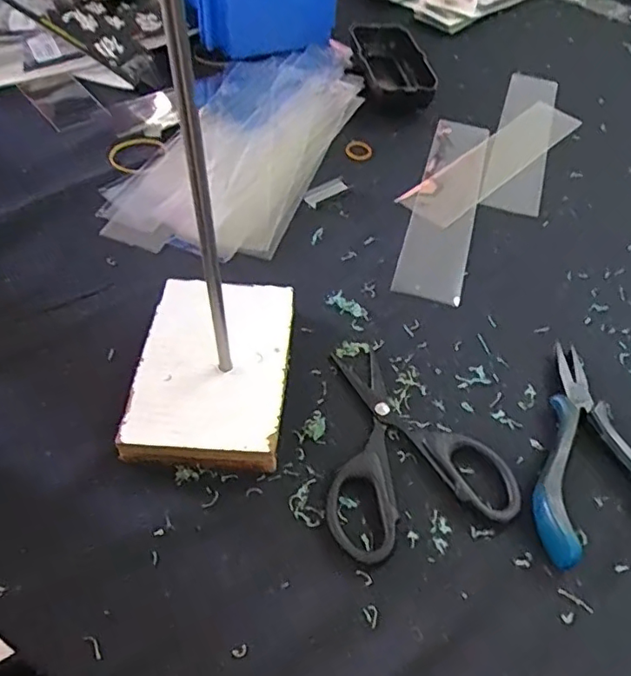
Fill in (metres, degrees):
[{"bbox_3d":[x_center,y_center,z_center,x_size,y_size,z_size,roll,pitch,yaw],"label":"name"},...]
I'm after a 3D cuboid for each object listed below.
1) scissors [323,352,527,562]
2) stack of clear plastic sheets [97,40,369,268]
[{"bbox_3d":[0.039,0.047,0.280,0.088,0.008,0.102,-13,53,-15],"label":"scissors"},{"bbox_3d":[-0.046,-0.150,0.430,0.118,0.015,0.259,16,51,8],"label":"stack of clear plastic sheets"}]

